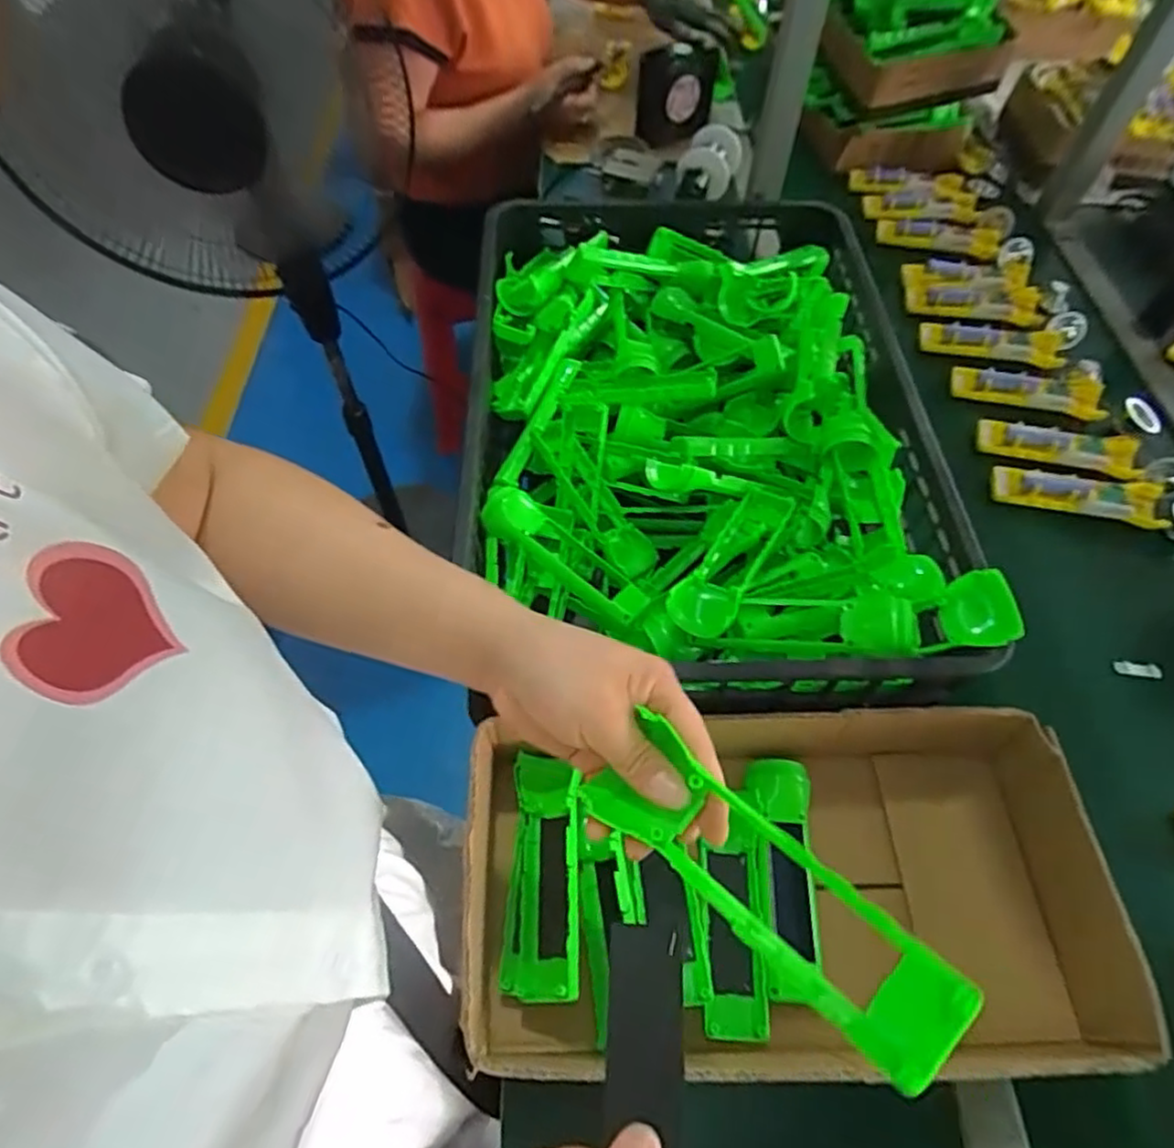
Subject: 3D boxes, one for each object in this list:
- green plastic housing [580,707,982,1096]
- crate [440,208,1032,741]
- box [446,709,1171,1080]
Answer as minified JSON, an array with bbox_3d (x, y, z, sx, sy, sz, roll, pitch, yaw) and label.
[{"bbox_3d":[0.070,0.125,0.277,0.161,0.020,0.048,33,88,32],"label":"green plastic housing"},{"bbox_3d":[0.101,-0.179,0.669,0.405,0.124,0.609,-1,58,-1],"label":"crate"},{"bbox_3d":[0.139,0.219,0.486,0.432,0.092,0.215,0,58,-1],"label":"box"}]

